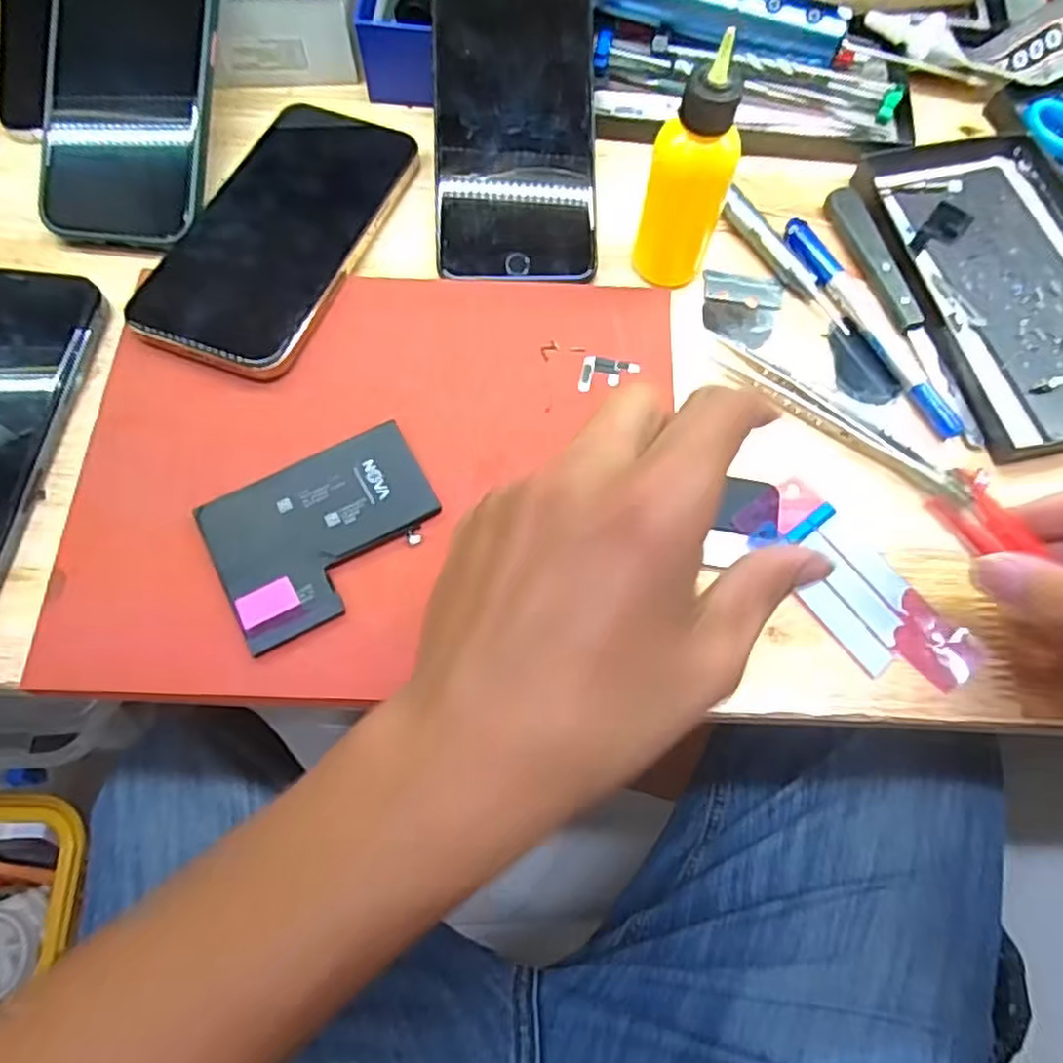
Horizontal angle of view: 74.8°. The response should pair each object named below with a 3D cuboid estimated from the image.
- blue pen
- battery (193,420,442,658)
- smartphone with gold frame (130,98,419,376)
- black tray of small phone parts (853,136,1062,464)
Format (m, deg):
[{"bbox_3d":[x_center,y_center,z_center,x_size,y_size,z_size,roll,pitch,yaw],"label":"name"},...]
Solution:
[{"bbox_3d":[0.160,-0.099,0.329,0.013,0.012,0.129,-25,71,-11],"label":"blue pen"},{"bbox_3d":[-0.081,-0.002,0.275,0.087,0.005,0.065,-29,72,-12],"label":"battery"},{"bbox_3d":[-0.116,-0.140,0.325,0.080,0.009,0.154,18,68,5],"label":"smartphone with gold frame"},{"bbox_3d":[0.236,-0.125,0.345,0.107,0.025,0.179,-13,70,-6],"label":"black tray of small phone parts"}]

